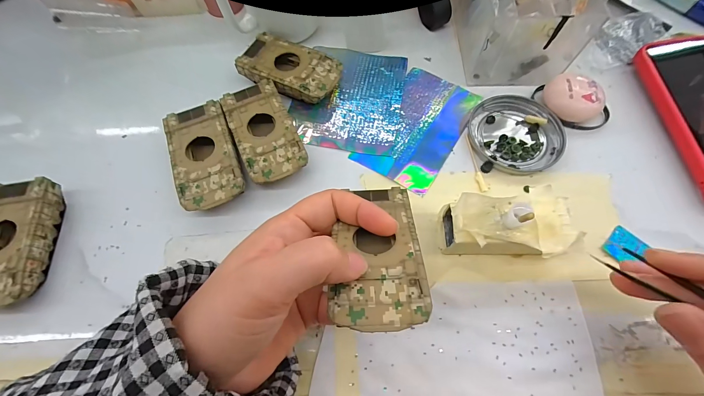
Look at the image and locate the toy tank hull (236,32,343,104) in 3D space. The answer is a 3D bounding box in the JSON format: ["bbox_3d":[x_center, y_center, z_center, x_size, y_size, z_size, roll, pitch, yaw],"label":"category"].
[{"bbox_3d":[-0.058,-0.121,0.291,0.094,0.026,0.052,25,70,13],"label":"toy tank hull"}]

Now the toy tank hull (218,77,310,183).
[{"bbox_3d":[-0.075,-0.055,0.263,0.049,0.025,0.095,-24,68,-7],"label":"toy tank hull"}]

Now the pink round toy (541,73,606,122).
[{"bbox_3d":[0.196,-0.089,0.267,0.040,0.023,0.043,-1,67,3],"label":"pink round toy"}]

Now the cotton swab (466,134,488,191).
[{"bbox_3d":[0.105,-0.031,0.256,0.007,0.004,0.056,-11,66,-2],"label":"cotton swab"}]

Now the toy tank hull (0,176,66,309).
[{"bbox_3d":[-0.257,0.034,0.228,0.047,0.030,0.096,-8,66,-1],"label":"toy tank hull"}]

